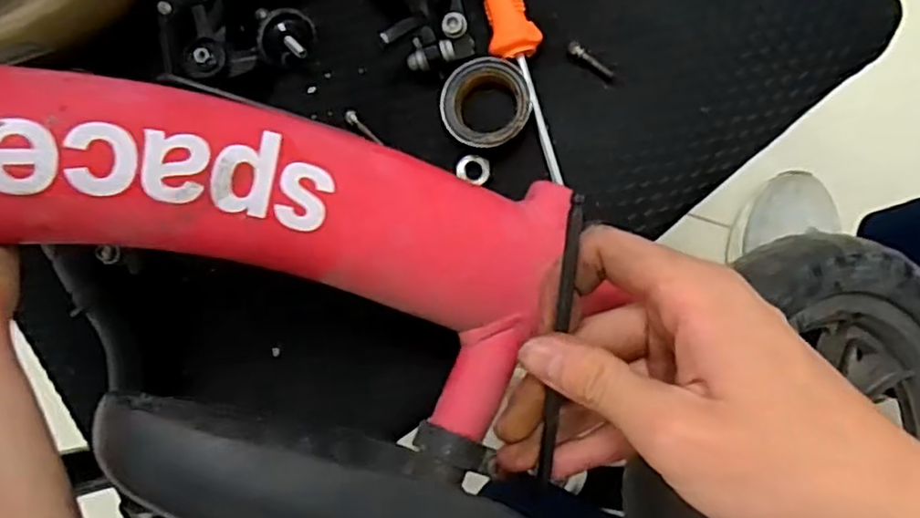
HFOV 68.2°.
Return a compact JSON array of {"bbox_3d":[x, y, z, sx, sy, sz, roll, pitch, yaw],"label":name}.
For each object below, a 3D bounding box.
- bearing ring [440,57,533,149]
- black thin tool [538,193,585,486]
[{"bbox_3d":[0.013,-0.076,0.329,0.042,0.010,0.042,0,92,10],"label":"bearing ring"},{"bbox_3d":[0.037,0.031,0.247,0.006,0.006,0.109,6,102,9],"label":"black thin tool"}]

